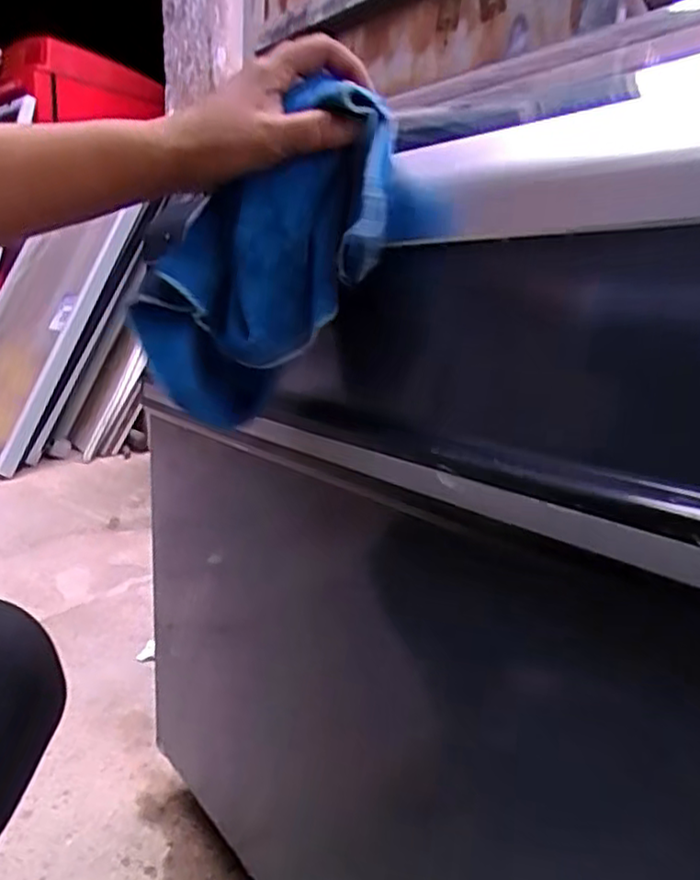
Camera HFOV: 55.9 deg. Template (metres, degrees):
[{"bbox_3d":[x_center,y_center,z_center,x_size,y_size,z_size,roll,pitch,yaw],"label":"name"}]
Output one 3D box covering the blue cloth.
[{"bbox_3d":[-0.058,-0.116,0.438,0.120,0.233,0.075,50,27,11],"label":"blue cloth"}]

